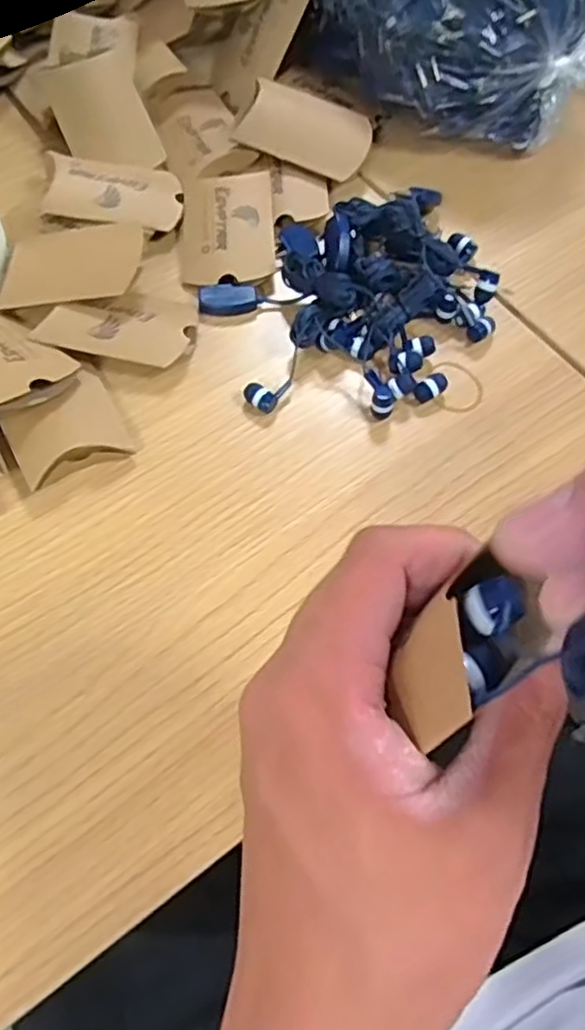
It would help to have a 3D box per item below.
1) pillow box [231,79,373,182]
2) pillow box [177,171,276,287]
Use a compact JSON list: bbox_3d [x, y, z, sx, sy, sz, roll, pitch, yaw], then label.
[{"bbox_3d":[0.010,-0.254,0.453,0.081,0.020,0.056,19,66,8],"label":"pillow box"},{"bbox_3d":[-0.041,-0.180,0.425,0.059,0.013,0.078,-4,65,-3],"label":"pillow box"}]

